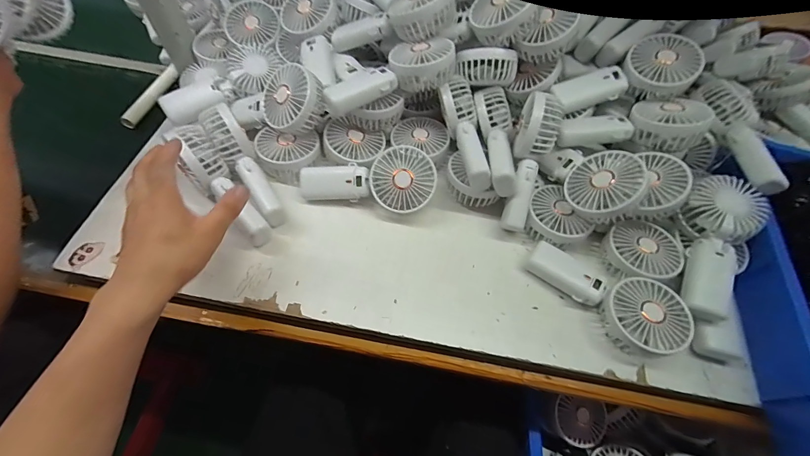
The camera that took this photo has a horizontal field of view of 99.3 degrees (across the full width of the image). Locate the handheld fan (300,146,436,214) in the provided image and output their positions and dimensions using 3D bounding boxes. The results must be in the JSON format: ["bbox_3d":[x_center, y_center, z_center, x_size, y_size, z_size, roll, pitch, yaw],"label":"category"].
[{"bbox_3d":[-0.049,-0.065,0.459,0.172,0.071,0.065,12,59,3],"label":"handheld fan"}]

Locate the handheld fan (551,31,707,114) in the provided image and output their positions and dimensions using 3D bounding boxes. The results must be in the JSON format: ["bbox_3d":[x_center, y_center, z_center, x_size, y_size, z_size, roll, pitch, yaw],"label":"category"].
[{"bbox_3d":[0.298,-0.200,0.474,0.188,0.054,0.084,-15,59,11],"label":"handheld fan"}]

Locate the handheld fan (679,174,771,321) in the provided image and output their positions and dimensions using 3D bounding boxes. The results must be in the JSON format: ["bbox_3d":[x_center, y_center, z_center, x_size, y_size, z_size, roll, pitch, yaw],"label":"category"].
[{"bbox_3d":[0.374,0.020,0.407,0.072,0.034,0.176,19,80,8],"label":"handheld fan"}]

